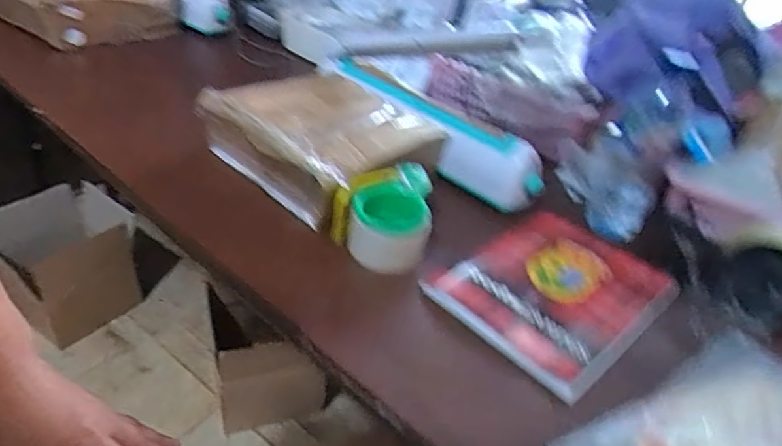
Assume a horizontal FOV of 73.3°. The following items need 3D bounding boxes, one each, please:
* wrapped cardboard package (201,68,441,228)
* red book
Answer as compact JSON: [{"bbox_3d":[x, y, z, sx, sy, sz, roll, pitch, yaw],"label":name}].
[{"bbox_3d":[-0.086,-0.116,0.706,0.248,0.088,0.237,33,43,29],"label":"wrapped cardboard package"},{"bbox_3d":[0.181,0.068,0.573,0.252,0.022,0.182,-25,48,-37],"label":"red book"}]

